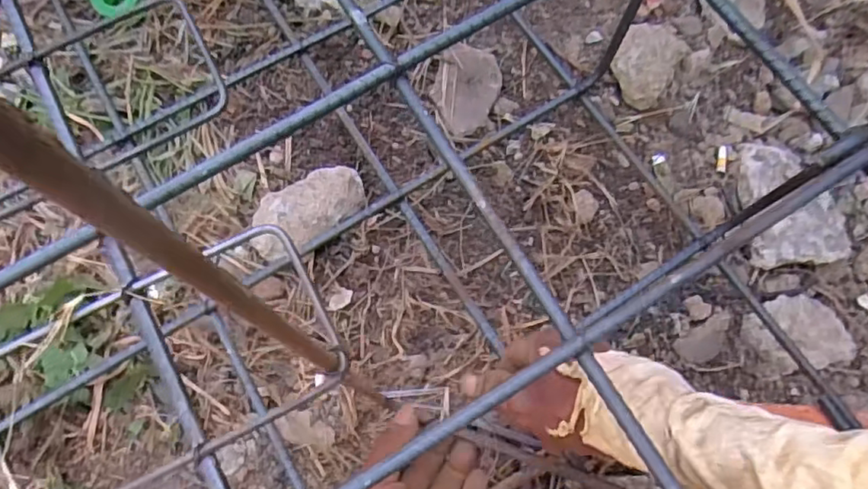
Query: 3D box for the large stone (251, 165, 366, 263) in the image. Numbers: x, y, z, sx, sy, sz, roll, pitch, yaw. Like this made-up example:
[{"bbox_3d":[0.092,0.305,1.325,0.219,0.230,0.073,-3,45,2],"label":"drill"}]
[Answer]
[{"bbox_3d":[-0.110,-0.029,0.534,0.106,0.035,0.060,-36,77,-12],"label":"large stone"}]

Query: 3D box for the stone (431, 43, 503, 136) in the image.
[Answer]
[{"bbox_3d":[0.031,-0.149,0.585,0.060,0.011,0.090,16,73,3],"label":"stone"}]

